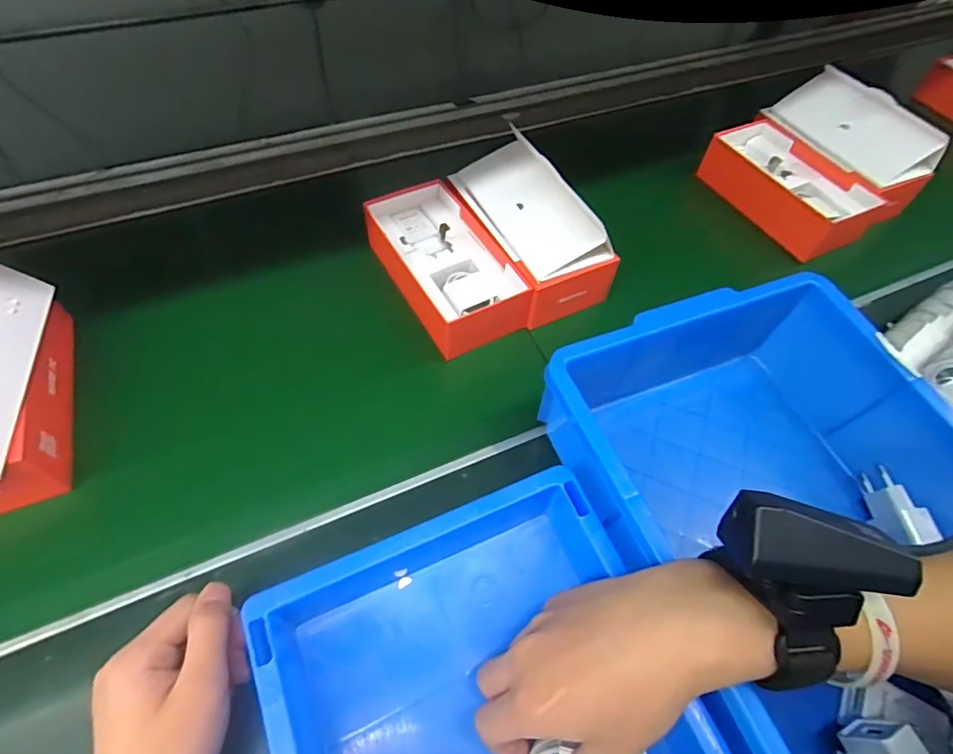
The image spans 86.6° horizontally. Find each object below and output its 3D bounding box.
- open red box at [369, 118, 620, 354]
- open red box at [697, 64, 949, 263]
[{"bbox_3d":[0.002,-0.131,0.492,0.185,0.091,0.187,-24,62,-17],"label":"open red box"},{"bbox_3d":[0.385,-0.246,0.573,0.165,0.098,0.192,-26,62,-18],"label":"open red box"}]

